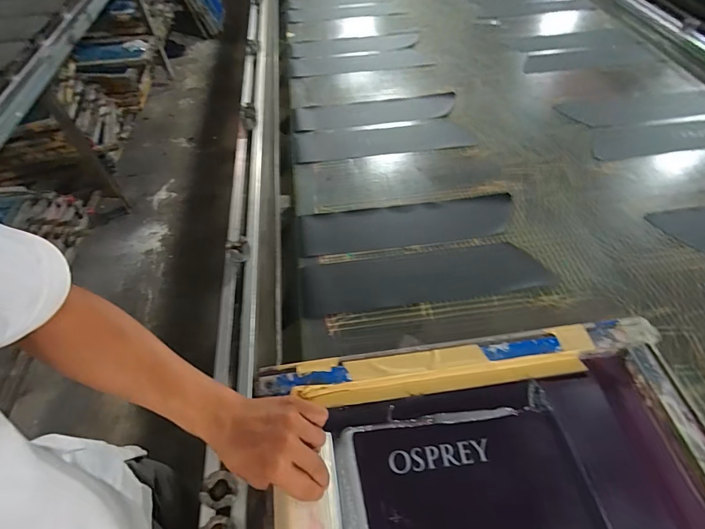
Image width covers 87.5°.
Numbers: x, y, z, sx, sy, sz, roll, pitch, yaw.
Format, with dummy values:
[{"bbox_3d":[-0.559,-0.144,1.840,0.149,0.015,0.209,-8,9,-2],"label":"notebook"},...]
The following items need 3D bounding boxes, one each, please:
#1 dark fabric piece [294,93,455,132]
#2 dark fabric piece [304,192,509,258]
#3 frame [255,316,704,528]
[{"bbox_3d":[0.058,-0.394,0.961,0.414,0.020,0.118,-9,50,-3],"label":"dark fabric piece"},{"bbox_3d":[0.110,-0.080,0.714,0.415,0.011,0.103,-6,53,-4],"label":"dark fabric piece"},{"bbox_3d":[0.176,0.281,0.431,0.547,0.043,0.393,-7,53,-3],"label":"frame"}]

